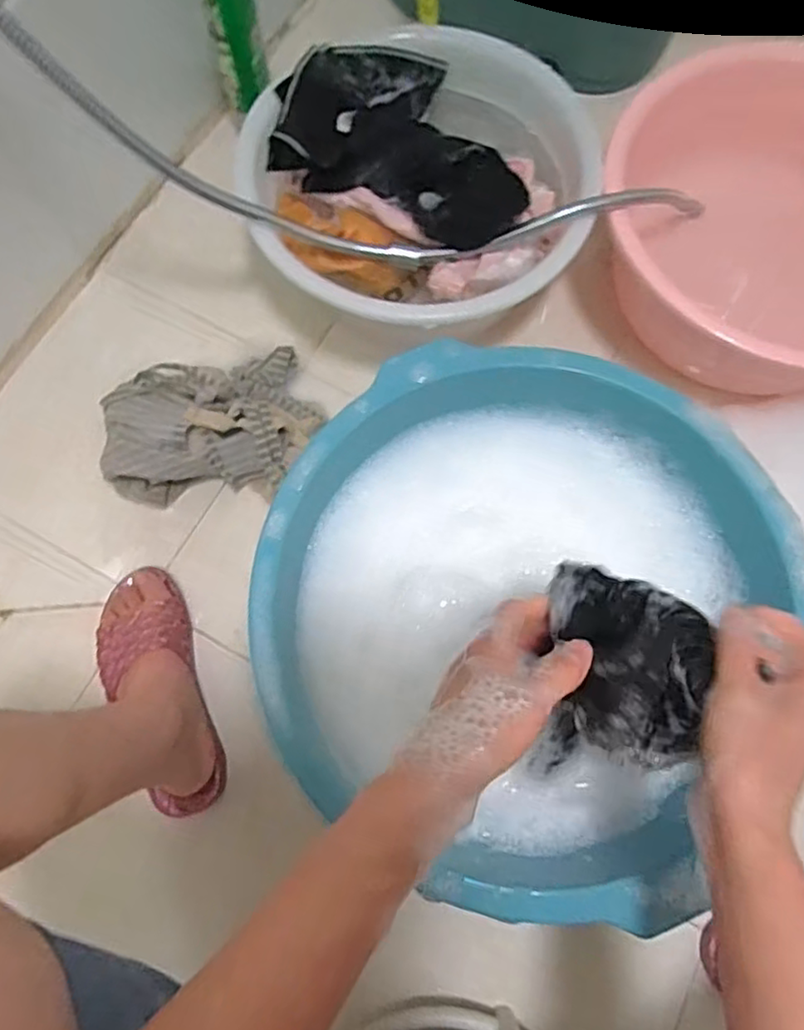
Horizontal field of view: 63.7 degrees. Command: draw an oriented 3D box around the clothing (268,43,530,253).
[{"bbox_3d":[0.015,-0.396,0.658,0.265,0.067,0.202,21,75,8],"label":"clothing"}]

